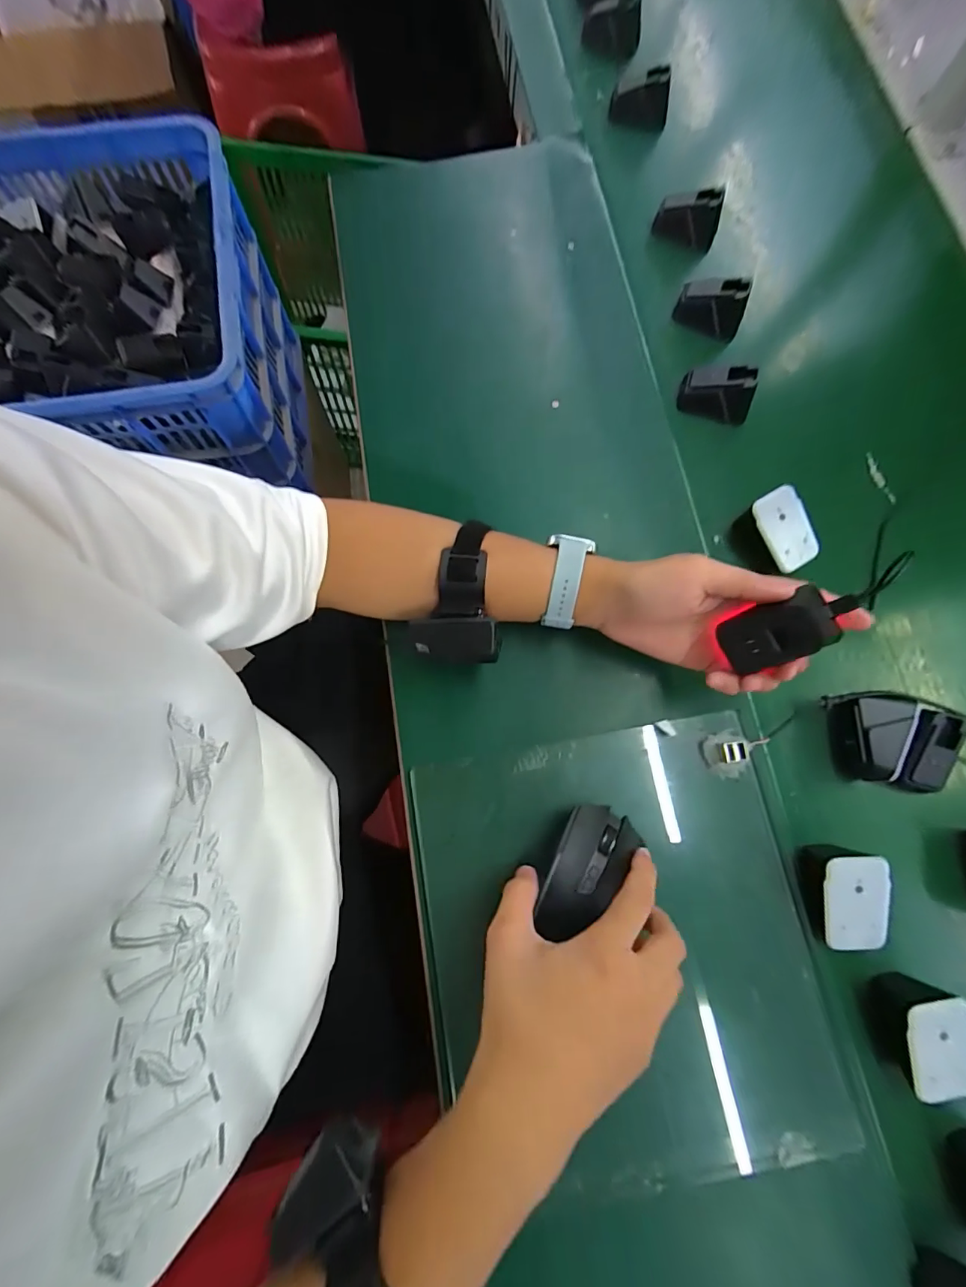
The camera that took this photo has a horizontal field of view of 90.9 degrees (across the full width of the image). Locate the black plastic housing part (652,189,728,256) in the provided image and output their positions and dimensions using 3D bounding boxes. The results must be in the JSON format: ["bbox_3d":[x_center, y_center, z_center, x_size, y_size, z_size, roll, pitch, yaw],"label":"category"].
[{"bbox_3d":[0.224,-0.463,0.523,0.069,0.054,0.017,6,76,0],"label":"black plastic housing part"}]

